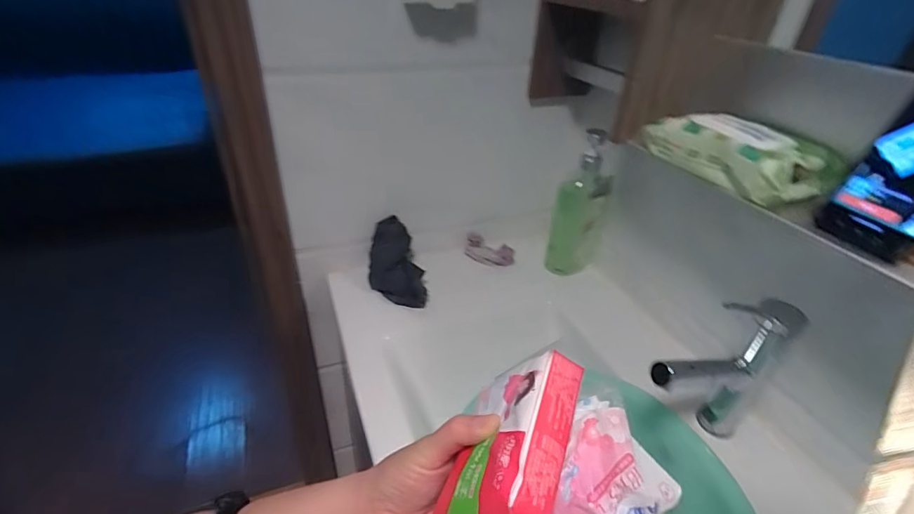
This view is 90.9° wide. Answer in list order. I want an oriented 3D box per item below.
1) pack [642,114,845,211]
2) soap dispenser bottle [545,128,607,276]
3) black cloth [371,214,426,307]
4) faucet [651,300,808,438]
[{"bbox_3d":[0.317,-0.123,0.516,0.110,0.053,0.190,-10,37,-18],"label":"pack"},{"bbox_3d":[0.228,-0.091,0.831,0.092,0.268,0.053,13,36,13],"label":"soap dispenser bottle"},{"bbox_3d":[-0.114,0.017,0.815,0.090,0.053,0.177,-12,69,-21],"label":"black cloth"},{"bbox_3d":[0.304,0.151,0.533,0.184,0.203,0.048,-14,38,-23],"label":"faucet"}]

